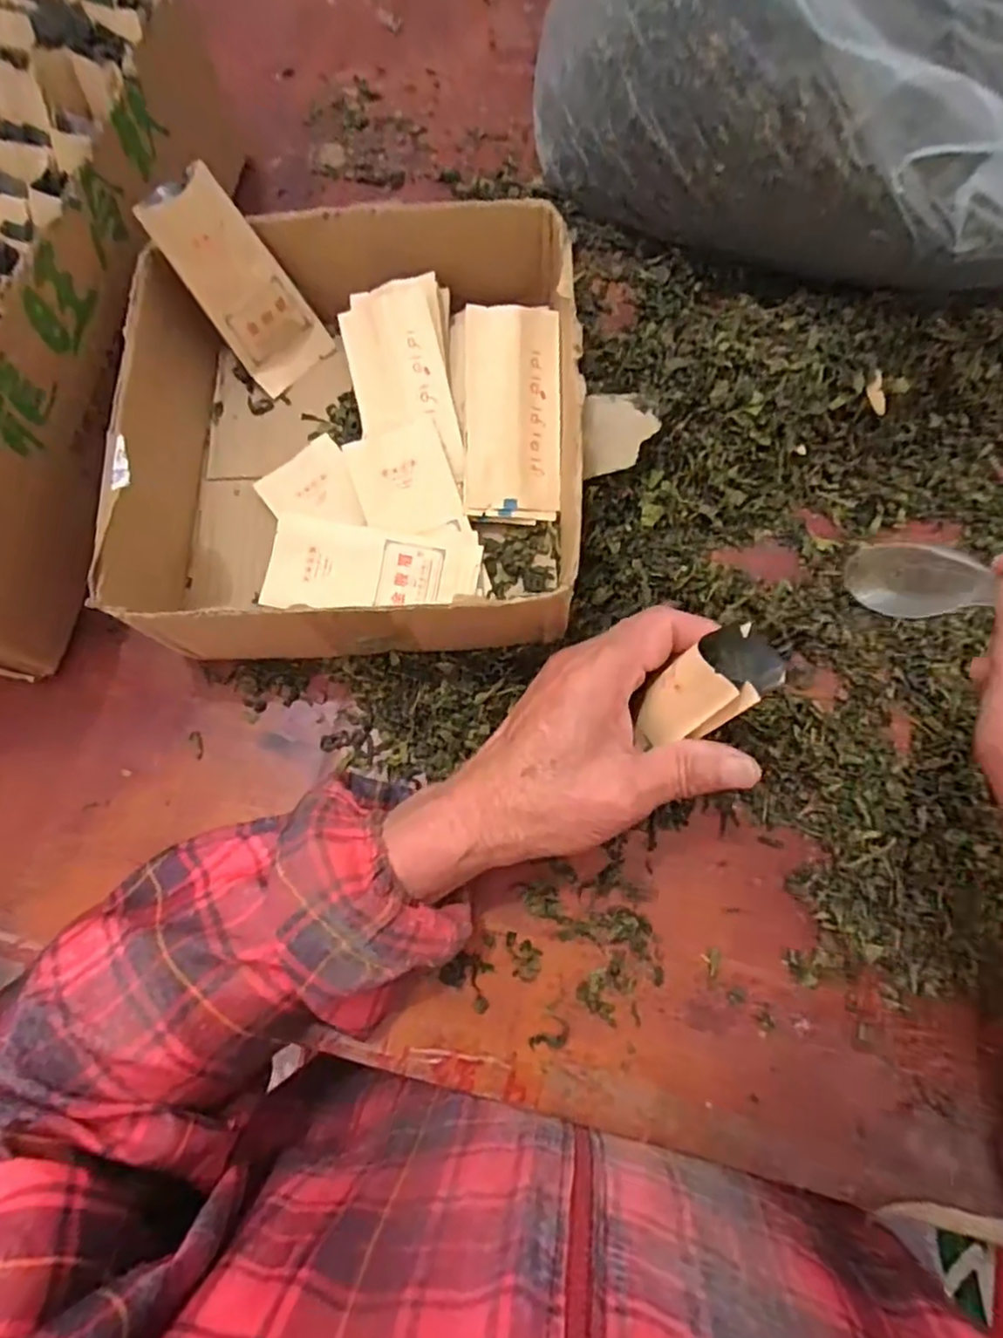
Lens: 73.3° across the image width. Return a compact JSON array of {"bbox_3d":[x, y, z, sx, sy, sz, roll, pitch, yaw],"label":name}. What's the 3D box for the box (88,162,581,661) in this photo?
[{"bbox_3d":[-0.077,-0.121,0.355,0.223,0.082,0.225,-2,76,1],"label":"box"}]

